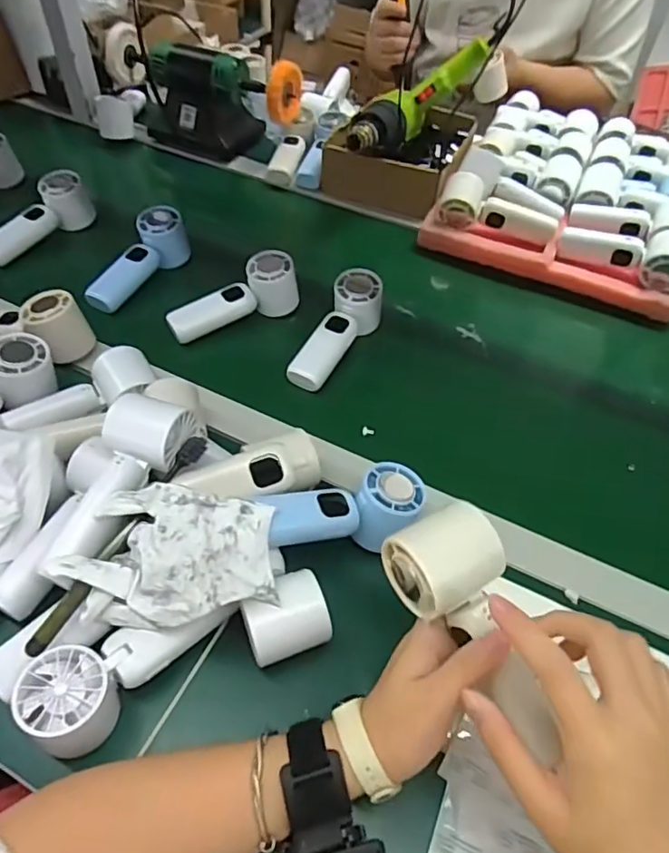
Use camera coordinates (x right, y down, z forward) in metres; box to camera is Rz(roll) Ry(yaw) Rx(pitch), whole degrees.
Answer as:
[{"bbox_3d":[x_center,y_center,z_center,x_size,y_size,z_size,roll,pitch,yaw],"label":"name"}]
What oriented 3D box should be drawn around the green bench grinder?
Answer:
[{"bbox_3d":[-0.195,-0.495,0.847,0.287,0.132,0.098,24,53,15],"label":"green bench grinder"}]

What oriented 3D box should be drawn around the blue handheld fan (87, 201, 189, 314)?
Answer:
[{"bbox_3d":[-0.240,-0.197,0.689,0.049,0.062,0.157,25,66,16],"label":"blue handheld fan"}]

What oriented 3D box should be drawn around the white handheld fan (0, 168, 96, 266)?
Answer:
[{"bbox_3d":[-0.380,-0.263,0.715,0.053,0.062,0.146,32,55,20],"label":"white handheld fan"}]

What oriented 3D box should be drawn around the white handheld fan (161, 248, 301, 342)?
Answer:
[{"bbox_3d":[-0.119,-0.148,0.653,0.152,0.069,0.057,-20,55,-19],"label":"white handheld fan"}]

